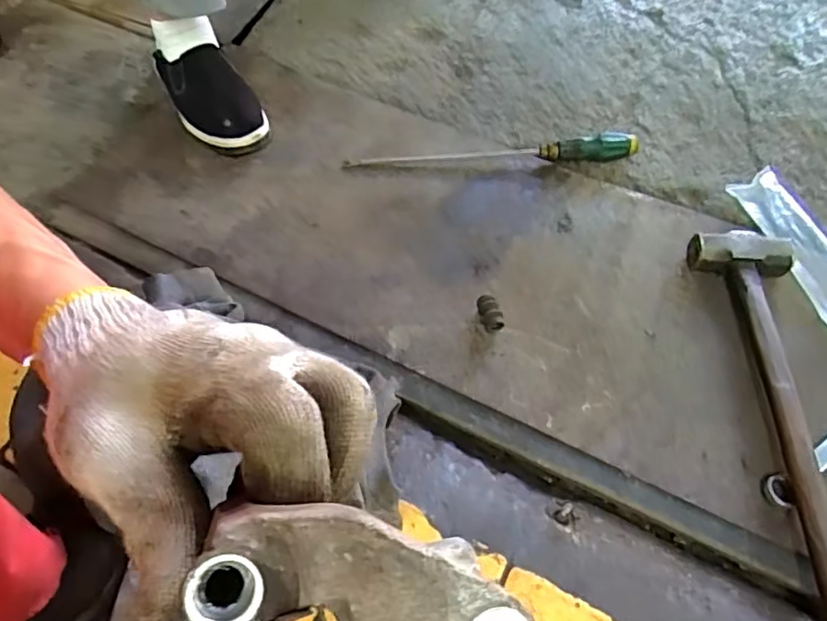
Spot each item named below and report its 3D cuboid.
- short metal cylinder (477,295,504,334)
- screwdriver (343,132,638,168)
[{"bbox_3d":[0.083,0.003,0.630,0.022,0.022,0.036,-16,57,-7],"label":"short metal cylinder"},{"bbox_3d":[0.102,-0.211,0.760,0.378,0.035,0.028,-1,56,2],"label":"screwdriver"}]

